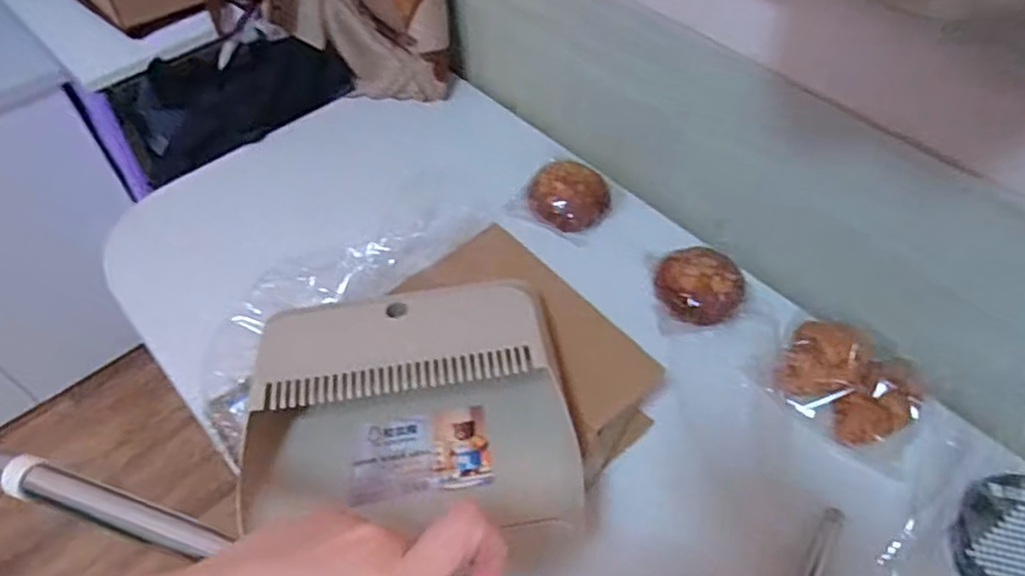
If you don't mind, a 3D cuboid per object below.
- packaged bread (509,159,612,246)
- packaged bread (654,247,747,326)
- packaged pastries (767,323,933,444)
[{"bbox_3d":[0.072,-0.122,0.891,0.110,0.040,0.110,0,53,0],"label":"packaged bread"},{"bbox_3d":[0.222,-0.009,0.794,0.103,0.037,0.098,11,53,8],"label":"packaged bread"},{"bbox_3d":[0.353,0.101,0.712,0.140,0.041,0.107,26,57,19],"label":"packaged pastries"}]

